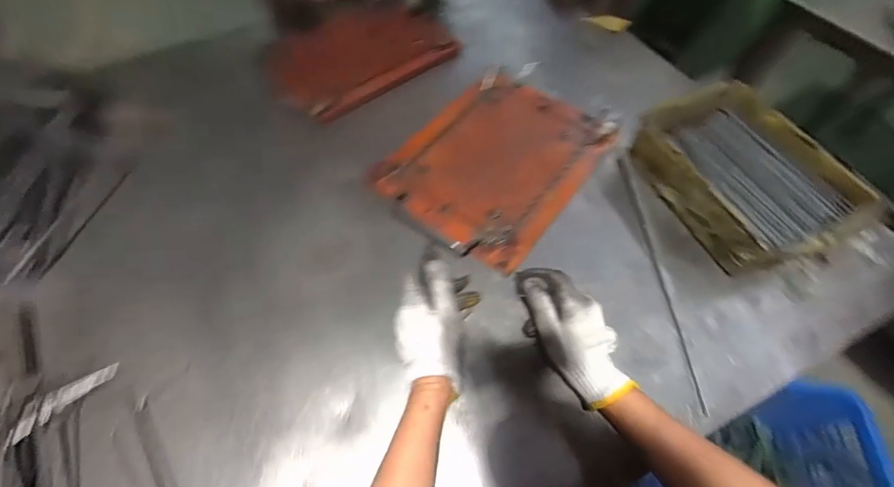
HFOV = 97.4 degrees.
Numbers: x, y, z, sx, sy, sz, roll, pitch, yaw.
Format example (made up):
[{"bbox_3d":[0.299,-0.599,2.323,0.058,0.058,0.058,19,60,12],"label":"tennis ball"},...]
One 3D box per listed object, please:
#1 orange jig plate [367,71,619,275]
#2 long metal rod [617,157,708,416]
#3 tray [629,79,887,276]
[{"bbox_3d":[0.071,-0.123,0.561,0.227,0.022,0.283,36,68,17],"label":"orange jig plate"},{"bbox_3d":[0.262,0.027,0.491,0.009,0.006,0.336,-3,63,-1],"label":"long metal rod"},{"bbox_3d":[0.384,-0.087,0.511,0.177,0.078,0.228,-17,64,-8],"label":"tray"}]

